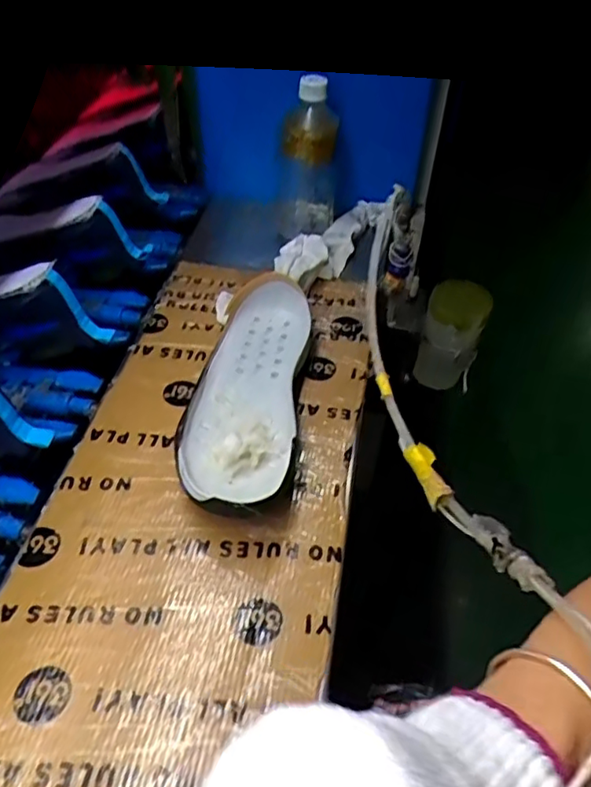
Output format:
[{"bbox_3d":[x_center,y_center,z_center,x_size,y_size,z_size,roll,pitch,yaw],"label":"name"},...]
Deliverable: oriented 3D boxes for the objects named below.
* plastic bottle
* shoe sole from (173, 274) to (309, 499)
[{"bbox_3d":[0.013,-0.261,0.703,0.065,0.186,0.054,1,46,-2],"label":"plastic bottle"},{"bbox_3d":[-0.041,-0.002,0.534,0.094,0.048,0.265,6,46,3],"label":"shoe sole"}]

